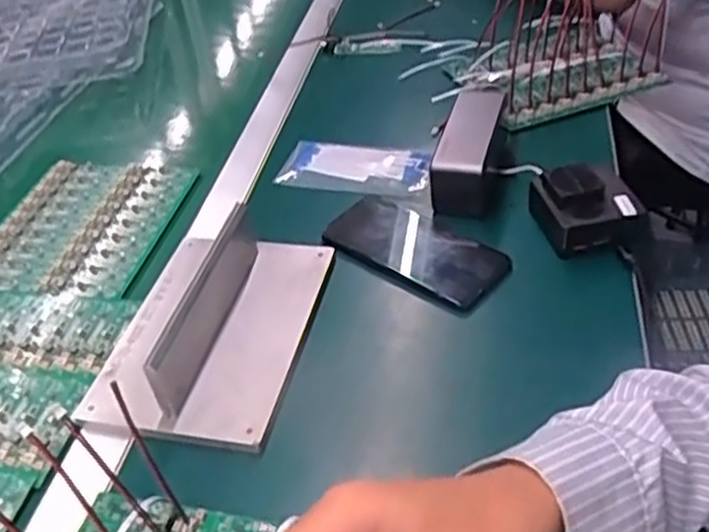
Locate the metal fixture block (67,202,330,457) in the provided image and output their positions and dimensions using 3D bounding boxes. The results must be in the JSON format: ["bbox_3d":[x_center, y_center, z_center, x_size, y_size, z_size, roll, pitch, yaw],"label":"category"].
[{"bbox_3d":[-0.109,0.035,0.549,0.139,0.054,0.196,6,44,14],"label":"metal fixture block"}]

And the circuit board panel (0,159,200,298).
[{"bbox_3d":[-0.257,-0.041,0.689,0.162,0.008,0.182,4,42,15],"label":"circuit board panel"}]

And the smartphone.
[{"bbox_3d":[0.052,-0.016,0.607,0.148,0.011,0.074,24,50,32],"label":"smartphone"}]

